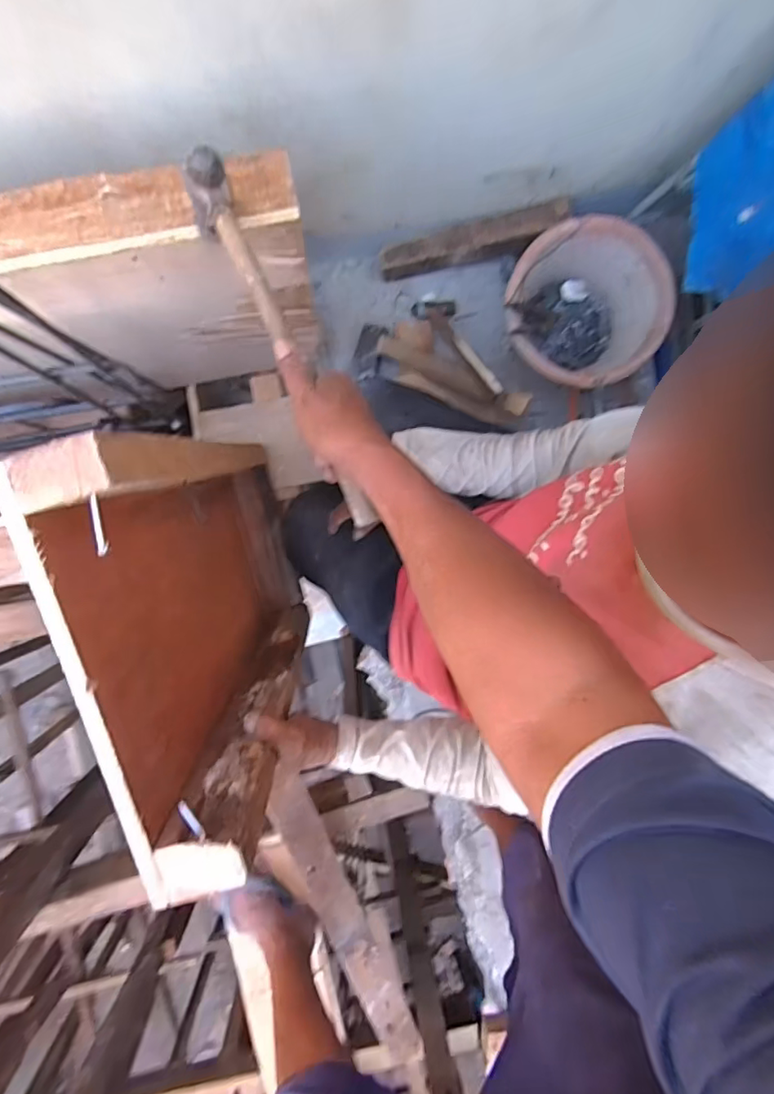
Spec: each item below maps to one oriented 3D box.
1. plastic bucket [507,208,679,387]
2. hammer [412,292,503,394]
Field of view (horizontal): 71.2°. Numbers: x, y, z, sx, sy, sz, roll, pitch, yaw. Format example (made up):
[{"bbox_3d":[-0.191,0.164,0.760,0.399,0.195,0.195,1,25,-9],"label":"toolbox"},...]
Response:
[{"bbox_3d":[0.308,-0.393,0.902,0.227,0.153,0.226,0,93,-6],"label":"plastic bucket"},{"bbox_3d":[0.119,-0.343,0.896,0.075,0.030,0.291,-17,50,-5],"label":"hammer"}]

